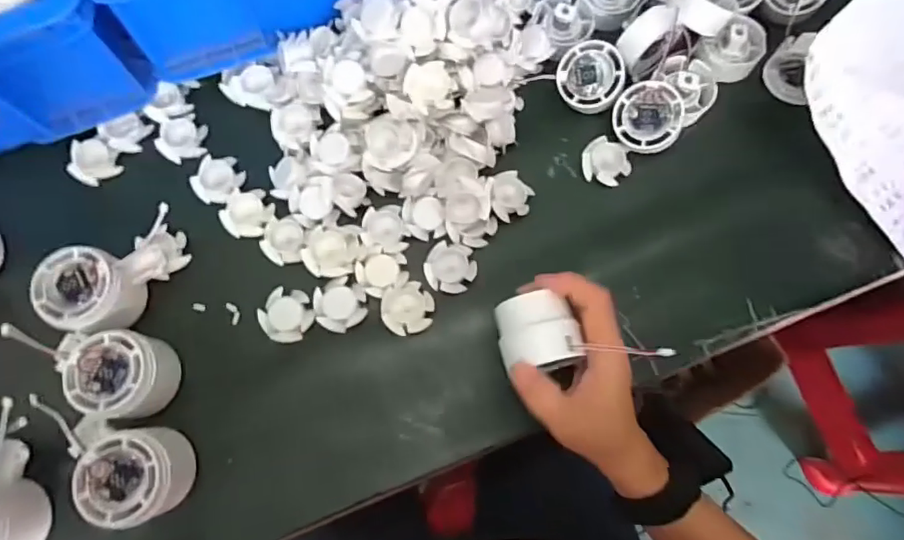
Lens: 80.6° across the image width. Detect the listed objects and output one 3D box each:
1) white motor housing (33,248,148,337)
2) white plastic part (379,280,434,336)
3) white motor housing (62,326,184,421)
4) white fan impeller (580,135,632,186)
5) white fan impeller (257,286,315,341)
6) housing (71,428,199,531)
[{"bbox_3d":[-0.268,0.017,0.397,0.056,0.044,0.058,0,76,-1],"label":"white motor housing"},{"bbox_3d":[-0.035,0.030,0.418,0.040,0.007,0.038,-15,77,-4],"label":"white plastic part"},{"bbox_3d":[-0.234,0.074,0.381,0.062,0.040,0.058,13,76,3],"label":"white motor housing"},{"bbox_3d":[0.130,-0.090,0.448,0.040,0.011,0.035,17,76,4],"label":"white fan impeller"},{"bbox_3d":[-0.129,0.035,0.418,0.038,0.010,0.040,0,76,-1],"label":"white fan impeller"},{"bbox_3d":[-0.209,0.138,0.360,0.058,0.046,0.057,-7,76,-2],"label":"housing"}]

